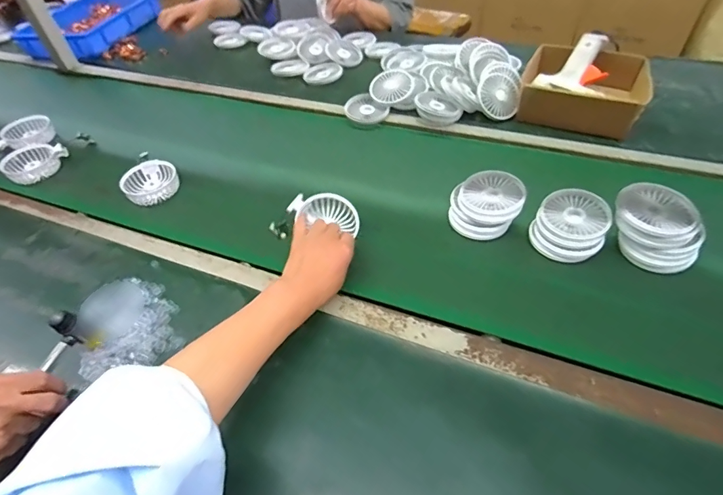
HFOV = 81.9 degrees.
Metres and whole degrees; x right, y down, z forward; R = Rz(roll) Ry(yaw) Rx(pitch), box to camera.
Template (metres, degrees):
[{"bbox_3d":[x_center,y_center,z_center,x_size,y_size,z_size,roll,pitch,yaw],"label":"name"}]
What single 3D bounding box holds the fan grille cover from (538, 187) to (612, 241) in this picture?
[{"bbox_3d":[0.299,-0.046,0.578,0.088,0.016,0.087,-34,54,-24],"label":"fan grille cover"}]

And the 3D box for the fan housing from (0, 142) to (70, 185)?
[{"bbox_3d":[-0.621,-0.159,0.780,0.098,0.032,0.097,15,50,17],"label":"fan housing"}]

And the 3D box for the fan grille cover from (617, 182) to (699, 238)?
[{"bbox_3d":[0.374,-0.048,0.528,0.080,0.016,0.086,-34,54,-25],"label":"fan grille cover"}]

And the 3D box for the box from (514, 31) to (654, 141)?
[{"bbox_3d":[0.421,-0.308,0.792,0.210,0.087,0.215,21,52,22],"label":"box"}]

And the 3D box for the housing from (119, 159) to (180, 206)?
[{"bbox_3d":[-0.364,-0.111,0.718,0.088,0.034,0.082,-2,47,2],"label":"housing"}]

